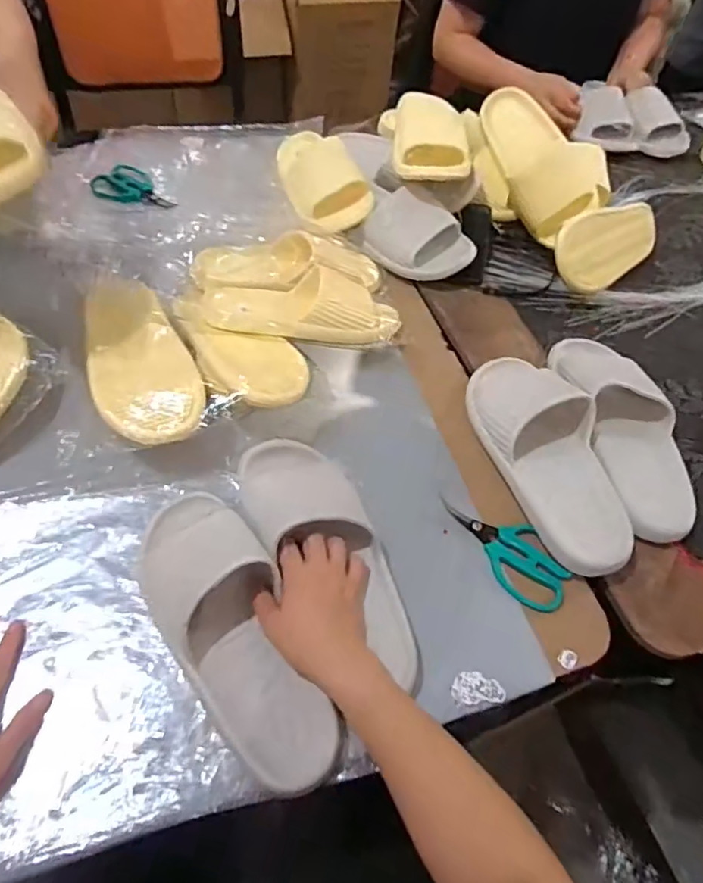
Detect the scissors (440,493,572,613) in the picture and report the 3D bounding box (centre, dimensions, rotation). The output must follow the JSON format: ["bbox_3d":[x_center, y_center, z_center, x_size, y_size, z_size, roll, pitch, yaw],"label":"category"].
[{"bbox_3d":[0.157,0.103,0.567,0.058,0.011,0.139,-27,61,-21],"label":"scissors"}]

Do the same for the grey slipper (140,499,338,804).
[{"bbox_3d":[-0.103,0.155,0.485,0.099,0.059,0.271,-25,66,-20],"label":"grey slipper"}]

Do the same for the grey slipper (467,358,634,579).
[{"bbox_3d":[0.207,0.006,0.607,0.106,0.067,0.274,-14,57,-14],"label":"grey slipper"}]

